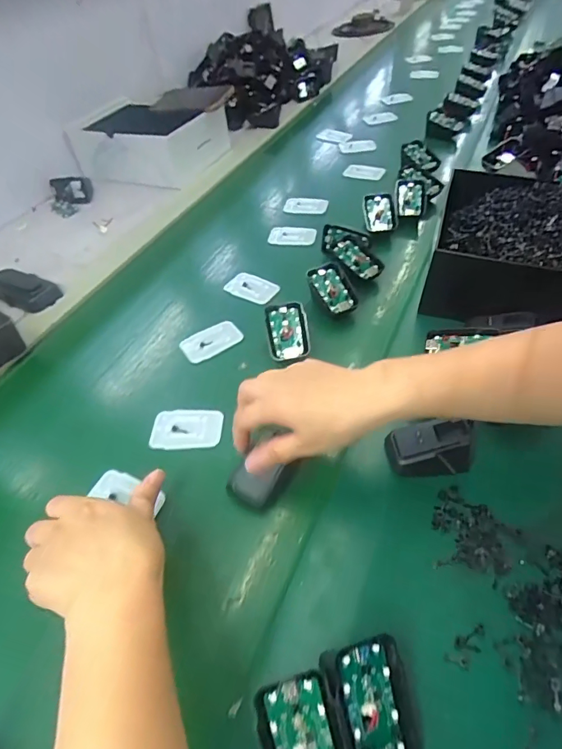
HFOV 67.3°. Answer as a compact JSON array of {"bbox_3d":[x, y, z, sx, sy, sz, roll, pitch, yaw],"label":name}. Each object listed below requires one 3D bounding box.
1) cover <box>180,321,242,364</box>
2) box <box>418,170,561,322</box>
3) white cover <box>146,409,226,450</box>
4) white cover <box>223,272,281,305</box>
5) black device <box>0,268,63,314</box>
[{"bbox_3d":[-0.082,-0.040,0.500,0.070,0.006,0.043,-29,53,-18],"label":"cover"},{"bbox_3d":[0.295,-0.146,0.469,0.228,0.080,0.184,14,52,17],"label":"box"},{"bbox_3d":[-0.093,0.053,0.418,0.069,0.004,0.045,-1,50,5],"label":"white cover"},{"bbox_3d":[-0.038,-0.116,0.560,0.072,0.009,0.042,23,56,23],"label":"white cover"},{"bbox_3d":[-0.351,-0.117,0.576,0.098,0.030,0.050,21,55,22],"label":"black device"}]

